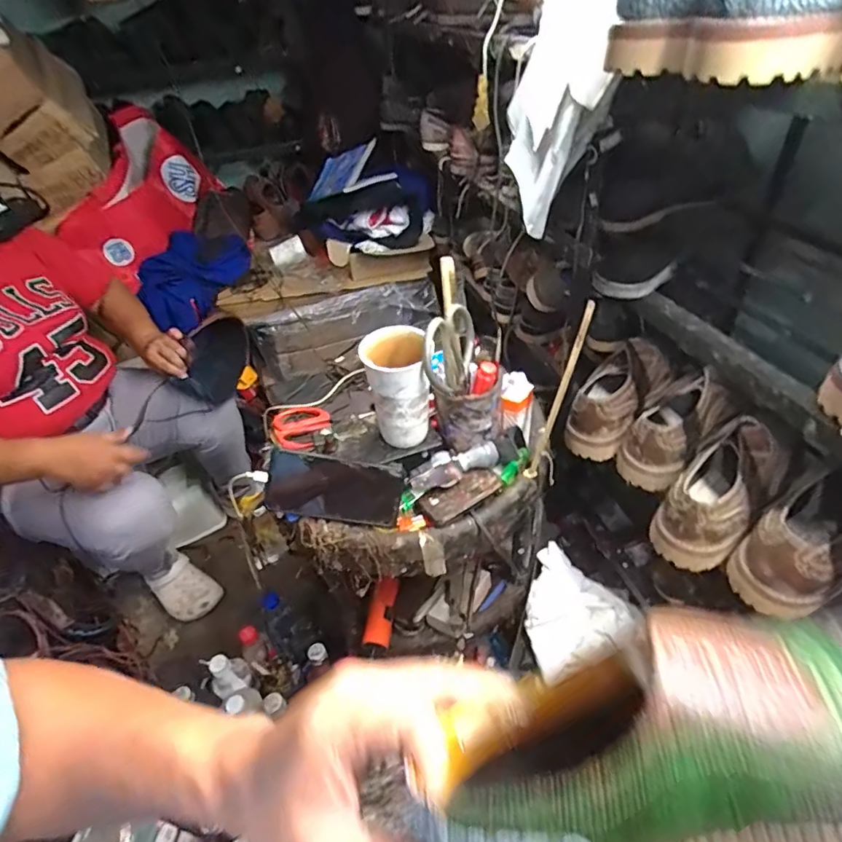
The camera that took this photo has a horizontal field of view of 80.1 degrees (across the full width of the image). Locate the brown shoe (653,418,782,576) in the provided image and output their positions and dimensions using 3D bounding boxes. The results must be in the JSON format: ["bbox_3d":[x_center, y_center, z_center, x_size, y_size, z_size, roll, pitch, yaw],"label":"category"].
[{"bbox_3d":[0.346,0.080,0.575,0.179,0.100,0.080,-45,51,-10],"label":"brown shoe"}]

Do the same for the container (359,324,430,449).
[{"bbox_3d":[-0.024,-0.030,0.622,0.077,0.151,0.078,-10,42,-4],"label":"container"}]

